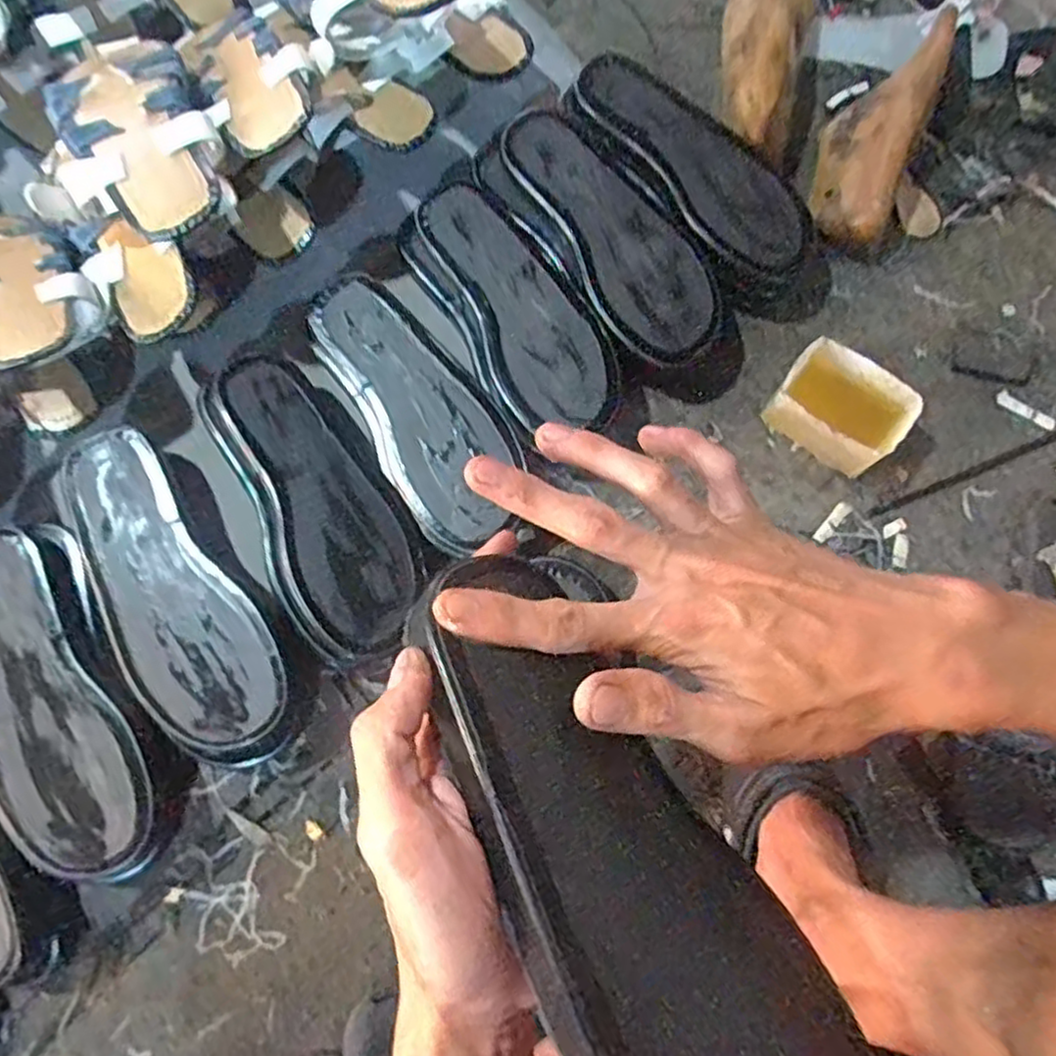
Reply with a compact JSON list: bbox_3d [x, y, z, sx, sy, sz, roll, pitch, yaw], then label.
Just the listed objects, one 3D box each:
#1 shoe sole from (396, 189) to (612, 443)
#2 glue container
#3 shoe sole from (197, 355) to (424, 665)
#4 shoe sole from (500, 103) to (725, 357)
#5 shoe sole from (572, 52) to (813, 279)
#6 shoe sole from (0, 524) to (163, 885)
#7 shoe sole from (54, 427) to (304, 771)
[{"bbox_3d":[-0.011,-0.179,0.584,0.099,0.031,0.230,-29,79,-6],"label":"shoe sole"},{"bbox_3d":[0.252,-0.096,0.574,0.098,0.053,0.072,36,81,7],"label":"glue container"},{"bbox_3d":[-0.162,-0.018,0.526,0.095,0.023,0.239,-30,79,-4],"label":"shoe sole"},{"bbox_3d":[0.069,-0.247,0.578,0.092,0.010,0.239,-31,79,-5],"label":"shoe sole"},{"bbox_3d":[0.141,-0.311,0.601,0.086,0.032,0.236,-37,80,-6],"label":"shoe sole"},{"bbox_3d":[-0.335,0.120,0.493,0.095,0.024,0.252,-25,79,-8],"label":"shoe sole"},{"bbox_3d":[-0.253,0.049,0.516,0.096,0.047,0.252,-32,79,-5],"label":"shoe sole"}]

